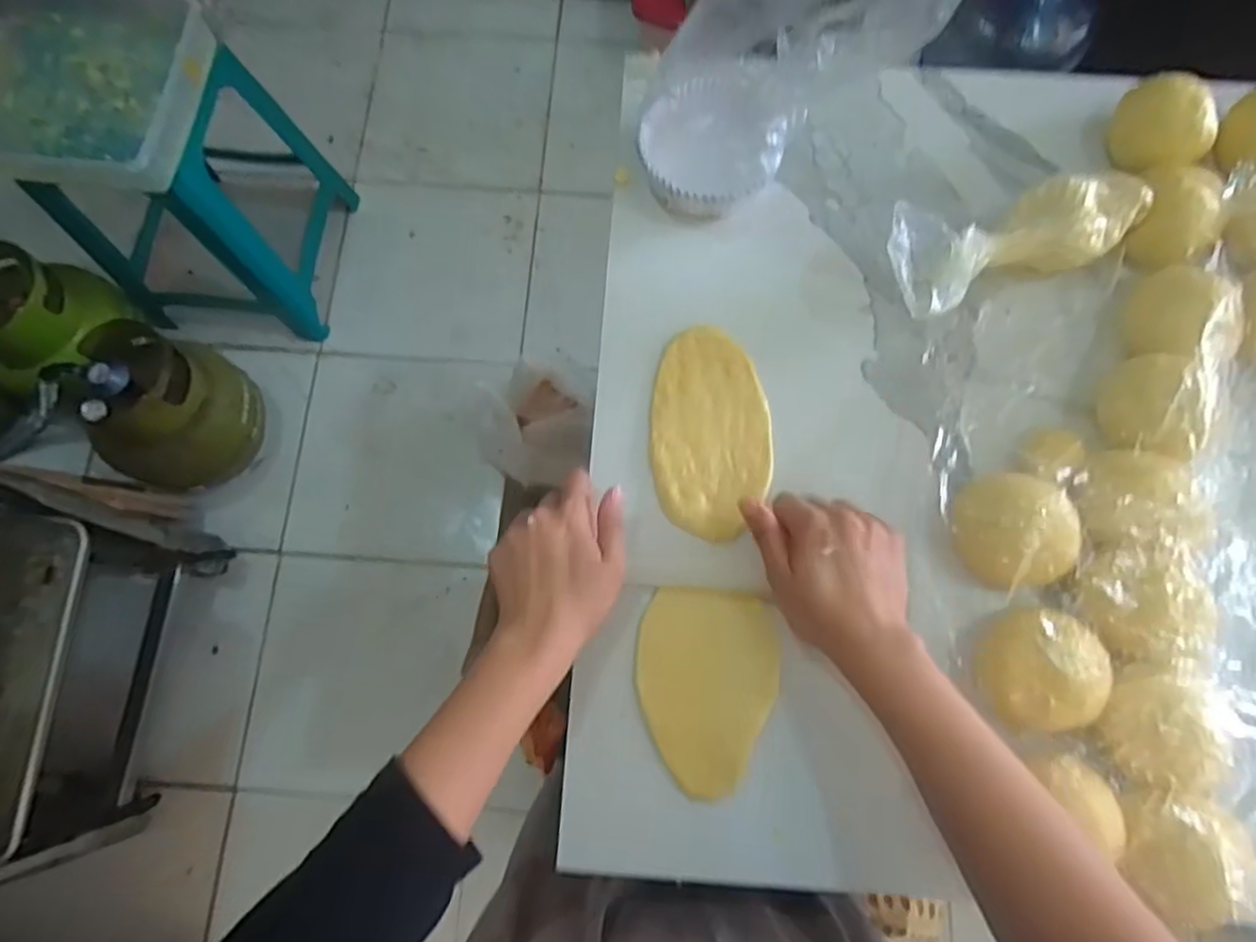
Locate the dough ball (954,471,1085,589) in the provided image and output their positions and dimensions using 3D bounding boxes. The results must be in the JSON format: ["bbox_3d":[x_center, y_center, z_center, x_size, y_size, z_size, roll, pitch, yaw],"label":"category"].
[{"bbox_3d":[0.239,0.039,0.434,0.064,0.039,0.068,0,75,0],"label":"dough ball"}]

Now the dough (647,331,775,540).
[{"bbox_3d":[0.057,-0.027,0.476,0.080,0.011,0.144,-1,75,0],"label":"dough"}]

